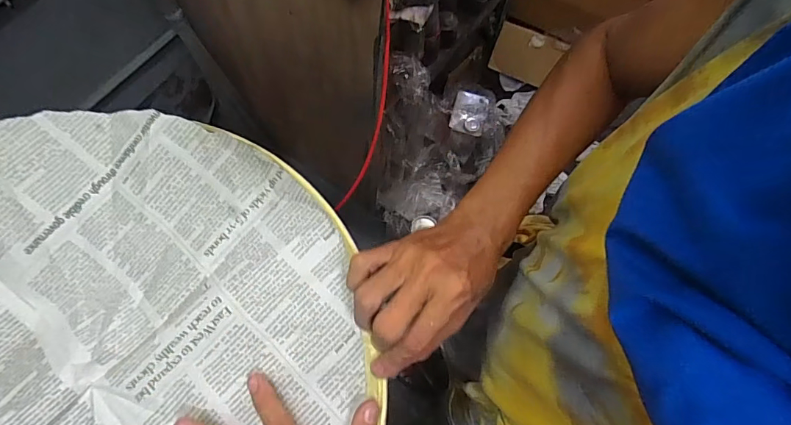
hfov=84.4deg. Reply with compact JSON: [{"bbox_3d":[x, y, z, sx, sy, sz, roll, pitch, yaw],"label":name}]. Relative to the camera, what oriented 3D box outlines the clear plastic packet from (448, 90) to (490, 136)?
[{"bbox_3d":[0.232,-0.309,1.355,0.107,0.029,0.143,14,68,7],"label":"clear plastic packet"}]

